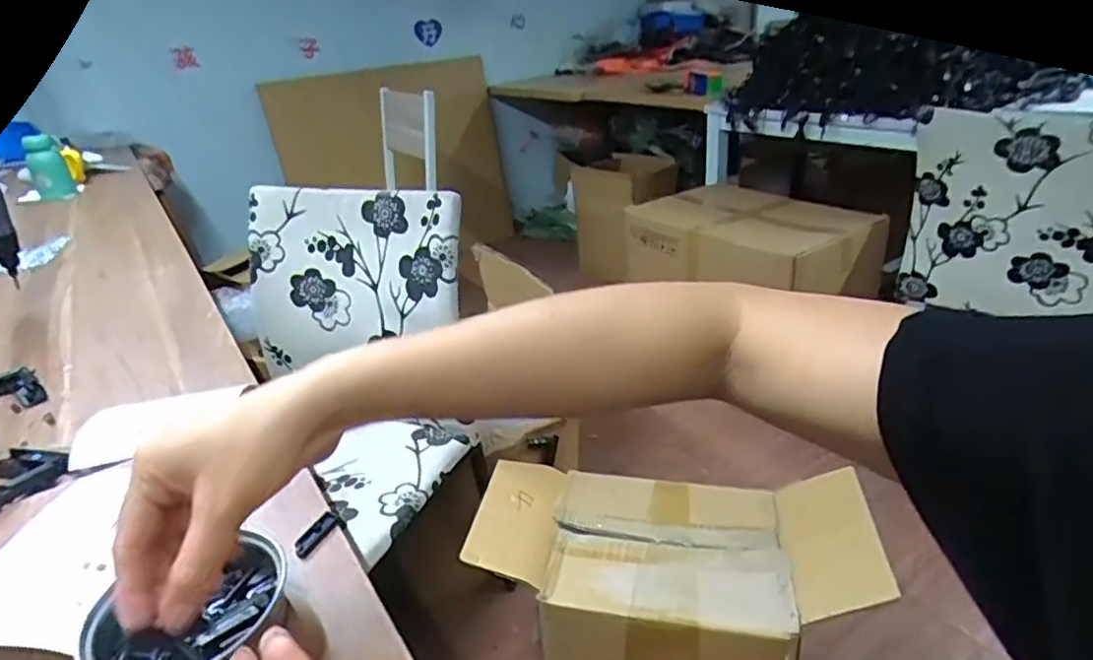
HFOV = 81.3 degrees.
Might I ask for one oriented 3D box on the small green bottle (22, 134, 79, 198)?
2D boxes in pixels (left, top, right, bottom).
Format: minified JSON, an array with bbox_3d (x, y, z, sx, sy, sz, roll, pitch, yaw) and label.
[{"bbox_3d":[-1.193,-0.394,1.521,0.075,0.134,0.086,-24,33,-36],"label":"small green bottle"}]

